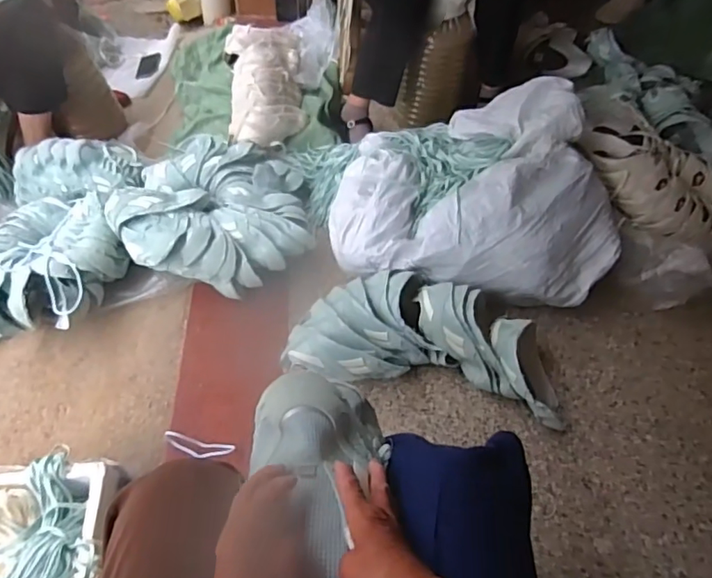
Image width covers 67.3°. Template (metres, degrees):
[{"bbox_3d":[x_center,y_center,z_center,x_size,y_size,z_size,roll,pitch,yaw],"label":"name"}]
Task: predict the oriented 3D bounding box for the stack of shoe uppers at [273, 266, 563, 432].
[{"bbox_3d":[0.144,0.101,1.059,0.528,0.153,0.249,9,53,3],"label":"stack of shoe uppers"}]

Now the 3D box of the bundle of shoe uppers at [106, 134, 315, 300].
[{"bbox_3d":[-0.325,-0.200,1.226,0.415,0.144,0.445,-7,54,-9],"label":"bundle of shoe uppers"}]

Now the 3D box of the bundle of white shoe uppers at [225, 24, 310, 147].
[{"bbox_3d":[-0.261,-0.610,1.545,0.226,0.086,0.543,-7,54,-9],"label":"bundle of white shoe uppers"}]

